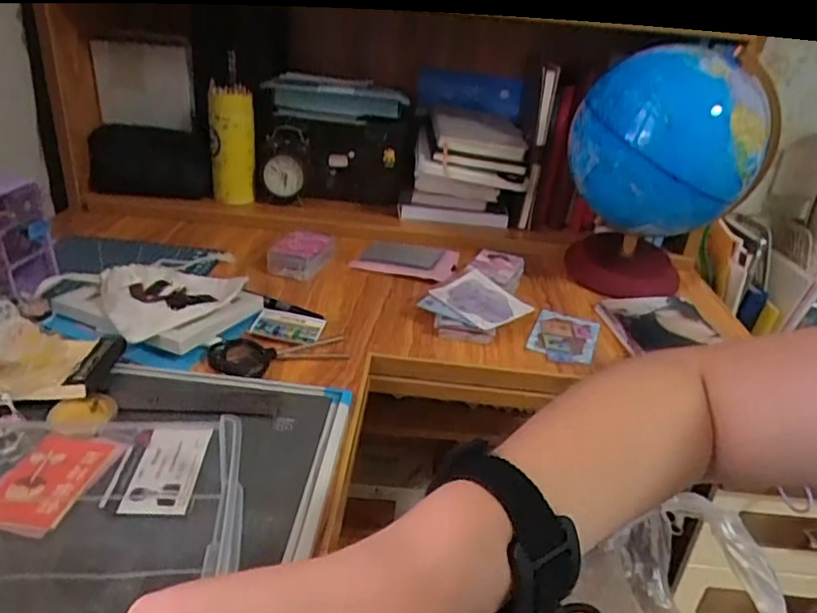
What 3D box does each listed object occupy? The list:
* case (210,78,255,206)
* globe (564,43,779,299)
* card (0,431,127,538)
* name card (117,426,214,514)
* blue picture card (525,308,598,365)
[{"bbox_3d":[-0.264,-0.240,0.908,0.064,0.171,0.051,-2,27,-16],"label":"case"},{"bbox_3d":[0.319,-0.159,0.770,0.214,0.301,0.182,18,28,24],"label":"globe"},{"bbox_3d":[-0.240,0.115,0.406,0.060,0.004,0.085,8,26,4],"label":"card"},{"bbox_3d":[-0.169,0.114,0.425,0.044,0.009,0.082,1,26,-6],"label":"name card"},{"bbox_3d":[0.178,0.033,0.690,0.070,0.005,0.116,15,30,17],"label":"blue picture card"}]

